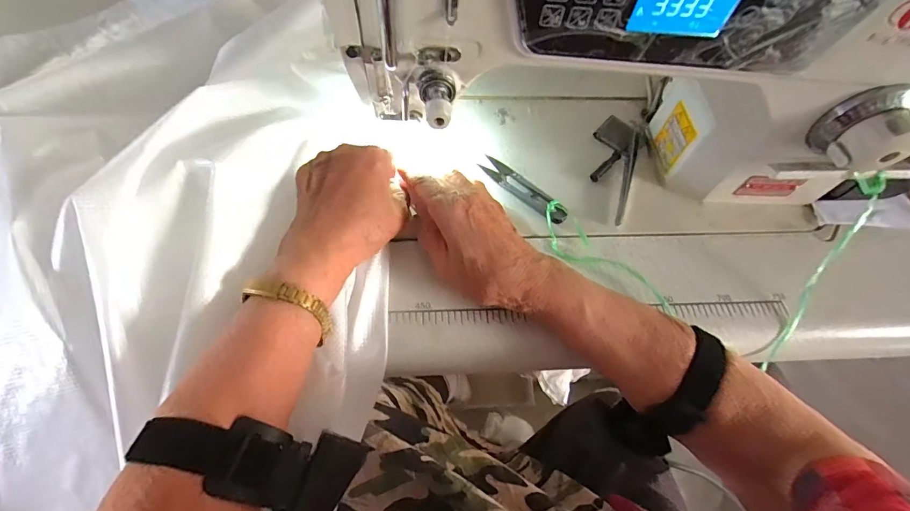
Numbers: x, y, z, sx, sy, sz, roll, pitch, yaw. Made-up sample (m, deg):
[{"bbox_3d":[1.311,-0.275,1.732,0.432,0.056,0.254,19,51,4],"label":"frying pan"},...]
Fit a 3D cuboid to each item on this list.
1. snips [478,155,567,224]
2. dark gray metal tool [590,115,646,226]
[{"bbox_3d":[0.063,-0.062,0.385,0.023,0.011,0.095,-39,70,-23],"label":"snips"},{"bbox_3d":[0.154,-0.090,0.405,0.050,0.015,0.122,24,61,10],"label":"dark gray metal tool"}]

